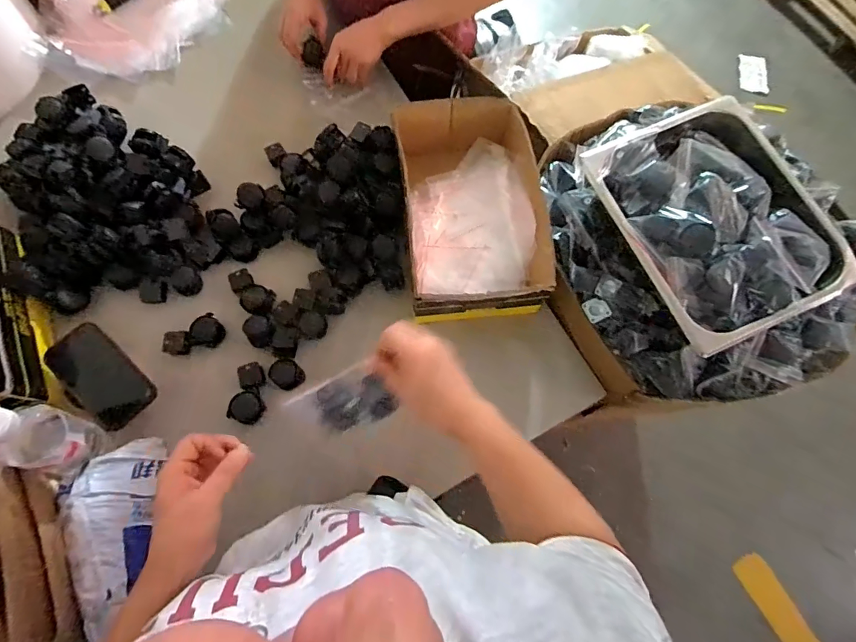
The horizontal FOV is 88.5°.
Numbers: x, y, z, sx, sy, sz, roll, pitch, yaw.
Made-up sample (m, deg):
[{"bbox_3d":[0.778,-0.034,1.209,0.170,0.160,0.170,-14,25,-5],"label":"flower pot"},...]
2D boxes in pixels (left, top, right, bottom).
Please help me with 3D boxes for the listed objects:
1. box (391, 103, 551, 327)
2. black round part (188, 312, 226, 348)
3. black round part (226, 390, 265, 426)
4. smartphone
[{"bbox_3d":[0.068,-0.191,0.736,0.220,0.099,0.374,-6,72,-4],"label":"box"},{"bbox_3d":[-0.346,0.018,0.687,0.046,0.021,0.050,1,71,-2],"label":"black round part"},{"bbox_3d":[-0.267,0.127,0.647,0.046,0.011,0.045,1,71,-2],"label":"black round part"},{"bbox_3d":[-0.480,0.081,0.638,0.158,0.015,0.089,44,76,4],"label":"smartphone"}]

